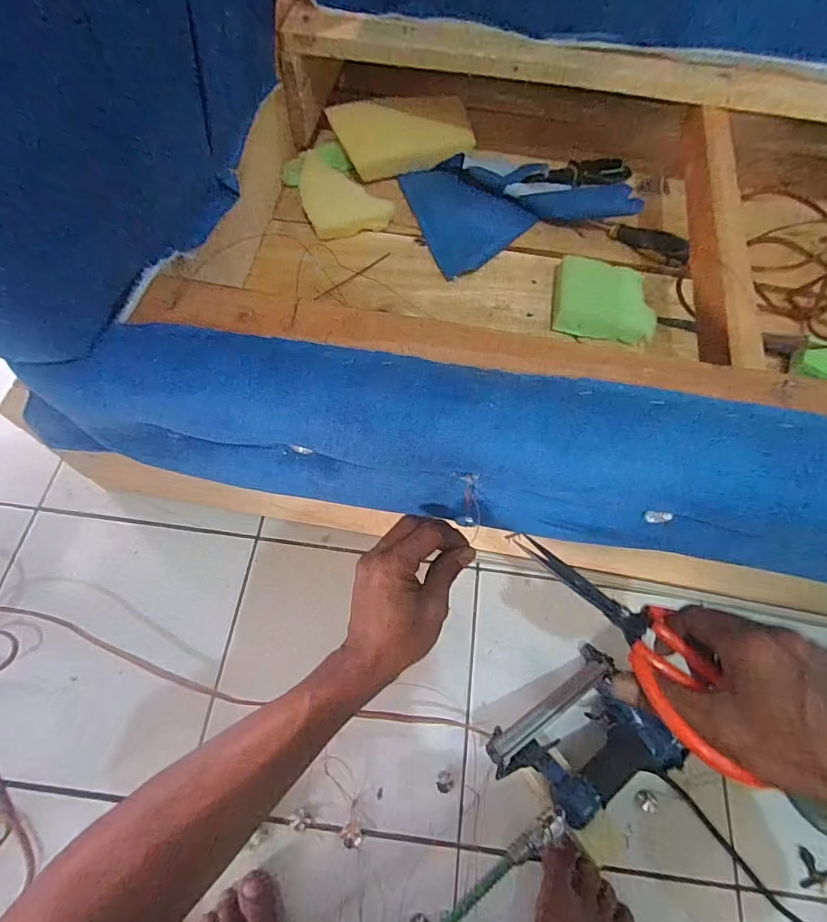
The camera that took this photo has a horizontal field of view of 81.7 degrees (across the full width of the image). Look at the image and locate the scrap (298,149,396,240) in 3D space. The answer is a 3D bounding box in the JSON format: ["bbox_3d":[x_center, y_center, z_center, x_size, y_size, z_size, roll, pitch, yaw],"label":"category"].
[{"bbox_3d":[-0.086,-0.338,0.608,0.108,0.032,0.117,-11,66,-8],"label":"scrap"}]

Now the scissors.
[{"bbox_3d":[0.159,0.121,0.340,0.061,0.029,0.194,-26,50,-14],"label":"scissors"}]

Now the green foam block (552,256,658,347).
[{"bbox_3d":[0.219,-0.184,0.550,0.114,0.038,0.086,14,65,3],"label":"green foam block"}]

